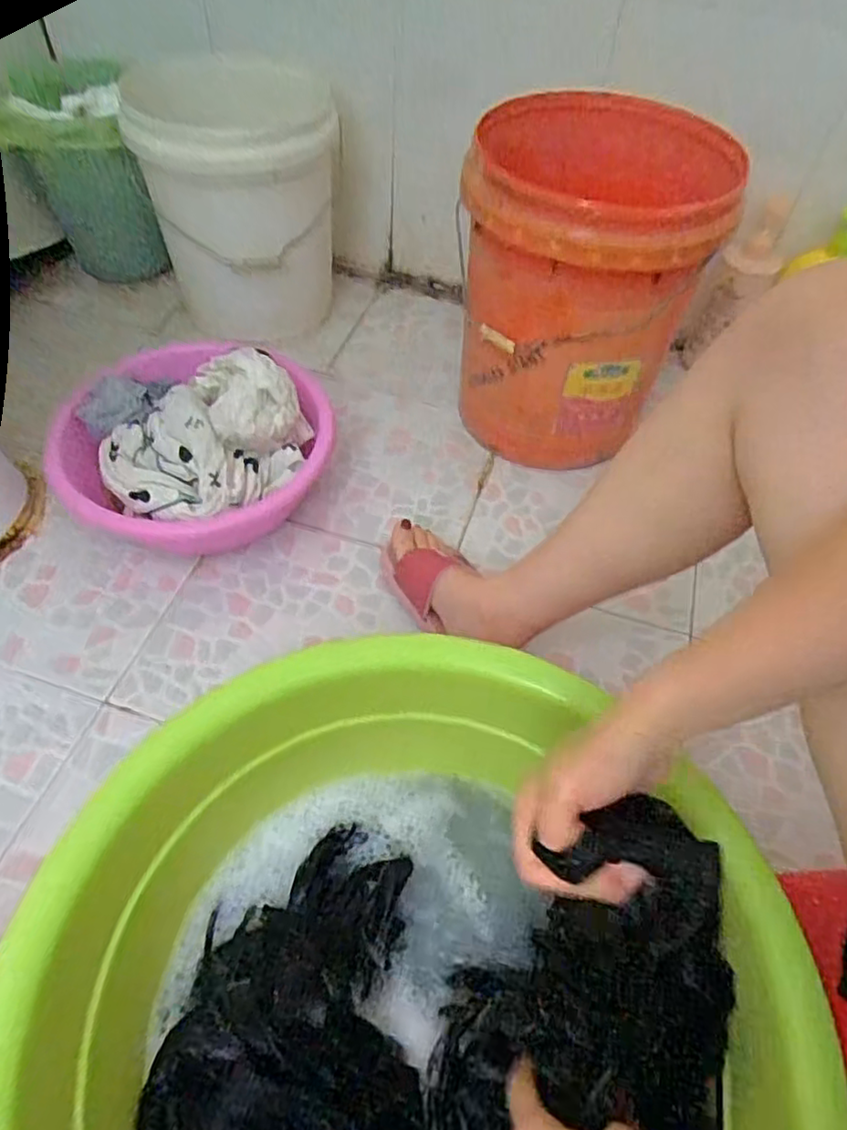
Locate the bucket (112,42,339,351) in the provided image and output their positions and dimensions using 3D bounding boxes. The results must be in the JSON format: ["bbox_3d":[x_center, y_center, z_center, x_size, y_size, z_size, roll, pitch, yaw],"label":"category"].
[{"bbox_3d":[-0.263,-0.545,0.993,0.249,0.327,0.249,2,52,-2],"label":"bucket"}]

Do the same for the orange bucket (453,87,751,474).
[{"bbox_3d":[0.184,-0.327,0.835,0.265,0.386,0.291,2,53,-3],"label":"orange bucket"}]

